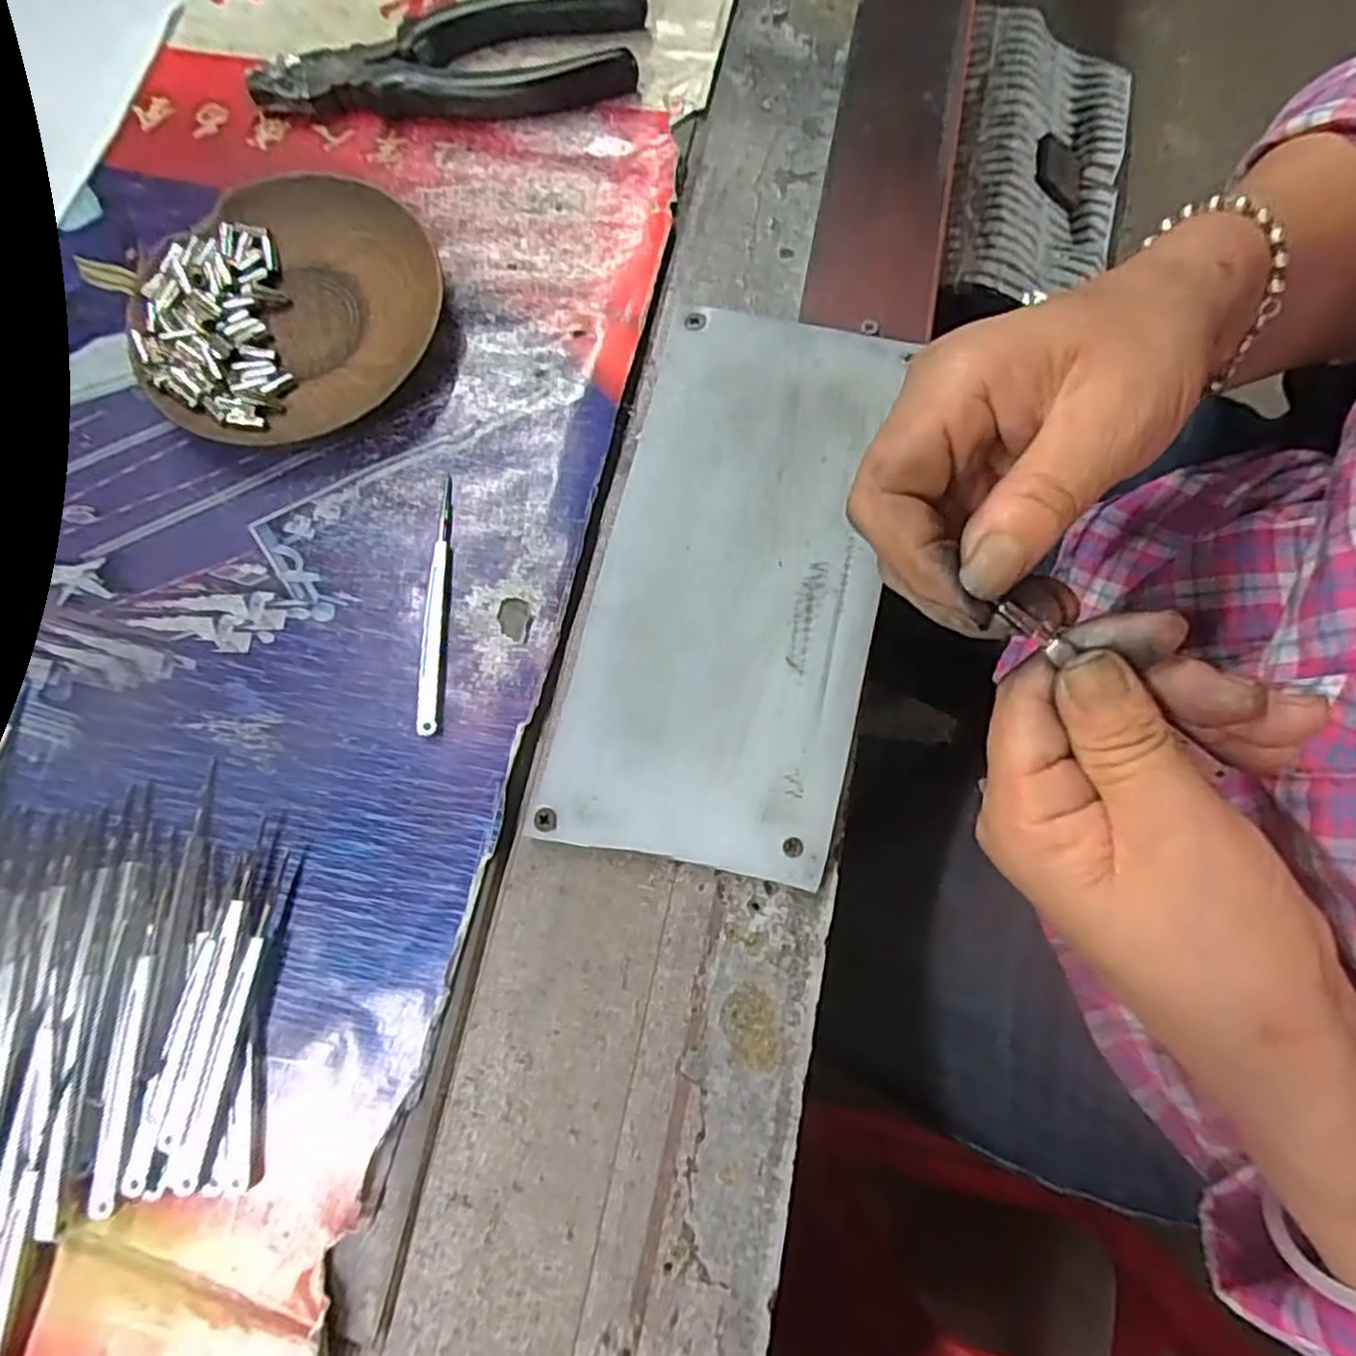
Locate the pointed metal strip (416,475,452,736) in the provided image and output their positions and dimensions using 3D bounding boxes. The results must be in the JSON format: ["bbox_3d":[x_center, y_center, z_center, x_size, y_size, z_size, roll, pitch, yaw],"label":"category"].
[{"bbox_3d":[-0.084,-0.026,0.261,0.007,0.005,0.092,-1,75,1],"label":"pointed metal strip"}]

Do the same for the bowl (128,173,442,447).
[{"bbox_3d":[-0.148,-0.138,0.286,0.104,0.015,0.111,0,75,1],"label":"bowl"}]

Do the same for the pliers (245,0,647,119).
[{"bbox_3d":[-0.095,-0.263,0.319,0.162,0.015,0.055,-8,75,0],"label":"pliers"}]

